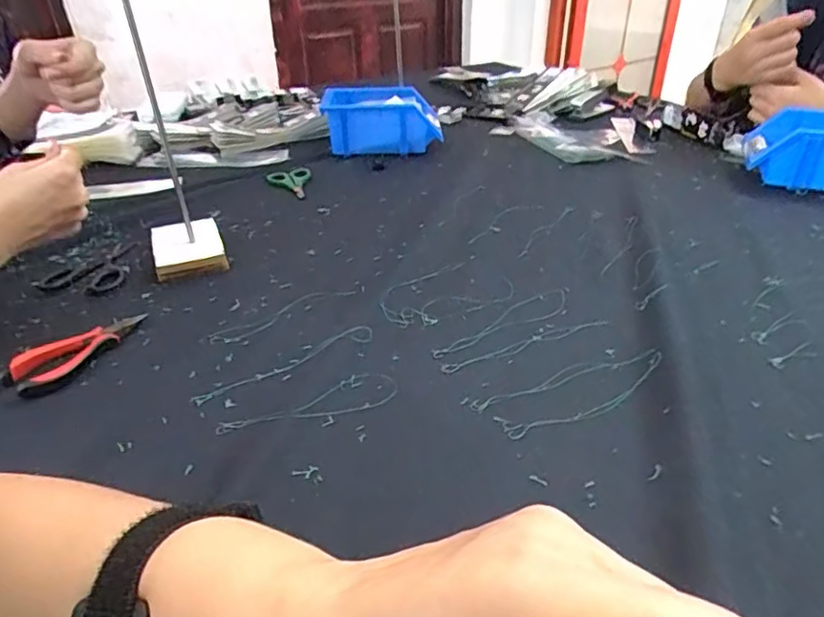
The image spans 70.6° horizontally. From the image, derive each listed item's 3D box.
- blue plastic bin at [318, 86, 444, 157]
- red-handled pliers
[{"bbox_3d":[-0.045,-0.297,0.925,0.172,0.087,0.130,-2,33,-1],"label":"blue plastic bin"},{"bbox_3d":[-0.274,0.030,0.486,0.037,0.017,0.109,17,37,26],"label":"red-handled pliers"}]

